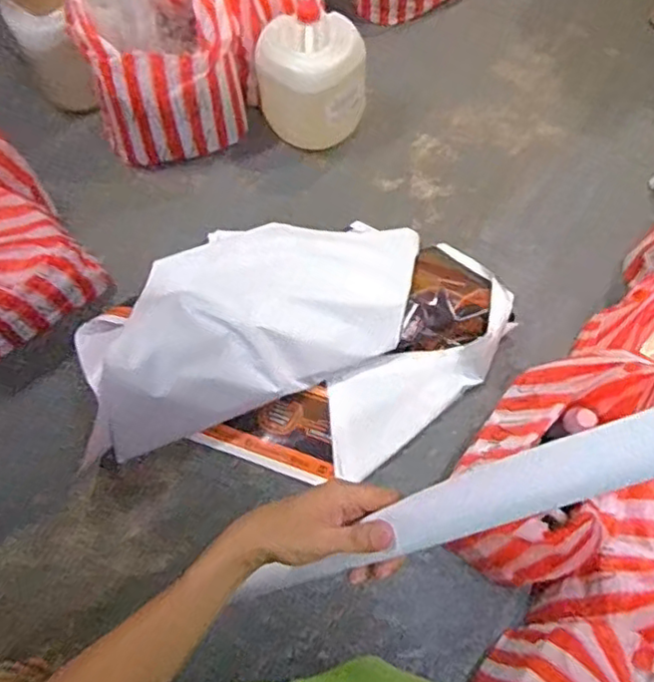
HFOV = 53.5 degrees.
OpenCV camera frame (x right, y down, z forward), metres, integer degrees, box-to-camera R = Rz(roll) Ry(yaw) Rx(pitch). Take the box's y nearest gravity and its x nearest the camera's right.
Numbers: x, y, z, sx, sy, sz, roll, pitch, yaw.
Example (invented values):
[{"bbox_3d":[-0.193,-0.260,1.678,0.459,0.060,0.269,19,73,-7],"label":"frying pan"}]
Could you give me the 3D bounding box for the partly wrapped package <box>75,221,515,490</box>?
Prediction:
[{"bbox_3d":[-0.040,-0.034,1.663,1.022,0.250,0.703,3,65,3],"label":"partly wrapped package"}]

